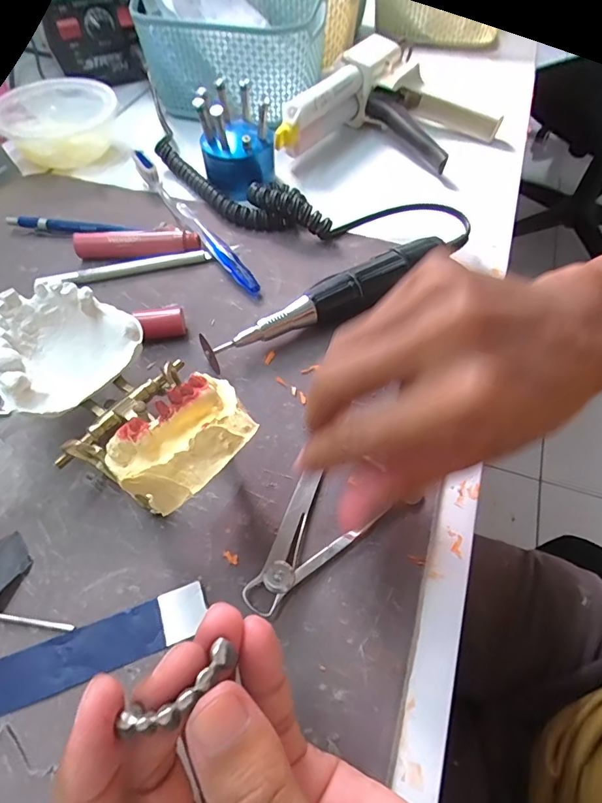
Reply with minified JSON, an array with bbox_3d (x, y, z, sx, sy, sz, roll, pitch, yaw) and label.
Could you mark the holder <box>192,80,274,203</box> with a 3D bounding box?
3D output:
[{"bbox_3d":[-0.051,-0.211,0.366,0.058,0.068,0.056,-6,56,-4],"label":"holder"}]

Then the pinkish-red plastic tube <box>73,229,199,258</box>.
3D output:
[{"bbox_3d":[-0.117,-0.113,0.328,0.088,0.017,0.015,-1,56,-1],"label":"pinkish-red plastic tube"}]

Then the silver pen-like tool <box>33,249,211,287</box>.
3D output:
[{"bbox_3d":[-0.122,-0.092,0.319,0.115,0.009,0.008,-15,57,-10],"label":"silver pen-like tool"}]

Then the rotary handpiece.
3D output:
[{"bbox_3d":[0.018,-0.064,0.288,0.166,0.030,0.027,-21,58,-14],"label":"rotary handpiece"}]

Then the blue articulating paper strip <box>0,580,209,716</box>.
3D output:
[{"bbox_3d":[-0.090,0.104,0.190,0.102,0.004,0.021,-18,58,-12],"label":"blue articulating paper strip"}]

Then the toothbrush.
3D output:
[{"bbox_3d":[-0.084,-0.137,0.343,0.012,0.020,0.181,-30,61,-19],"label":"toothbrush"}]

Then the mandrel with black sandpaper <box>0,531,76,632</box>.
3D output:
[{"bbox_3d":[-0.127,0.086,0.200,0.027,0.007,0.057,-37,63,-23],"label":"mandrel with black sandpaper"}]

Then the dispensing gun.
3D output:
[{"bbox_3d":[0.086,-0.251,0.403,0.154,0.058,0.170,24,59,15],"label":"dispensing gun"}]

